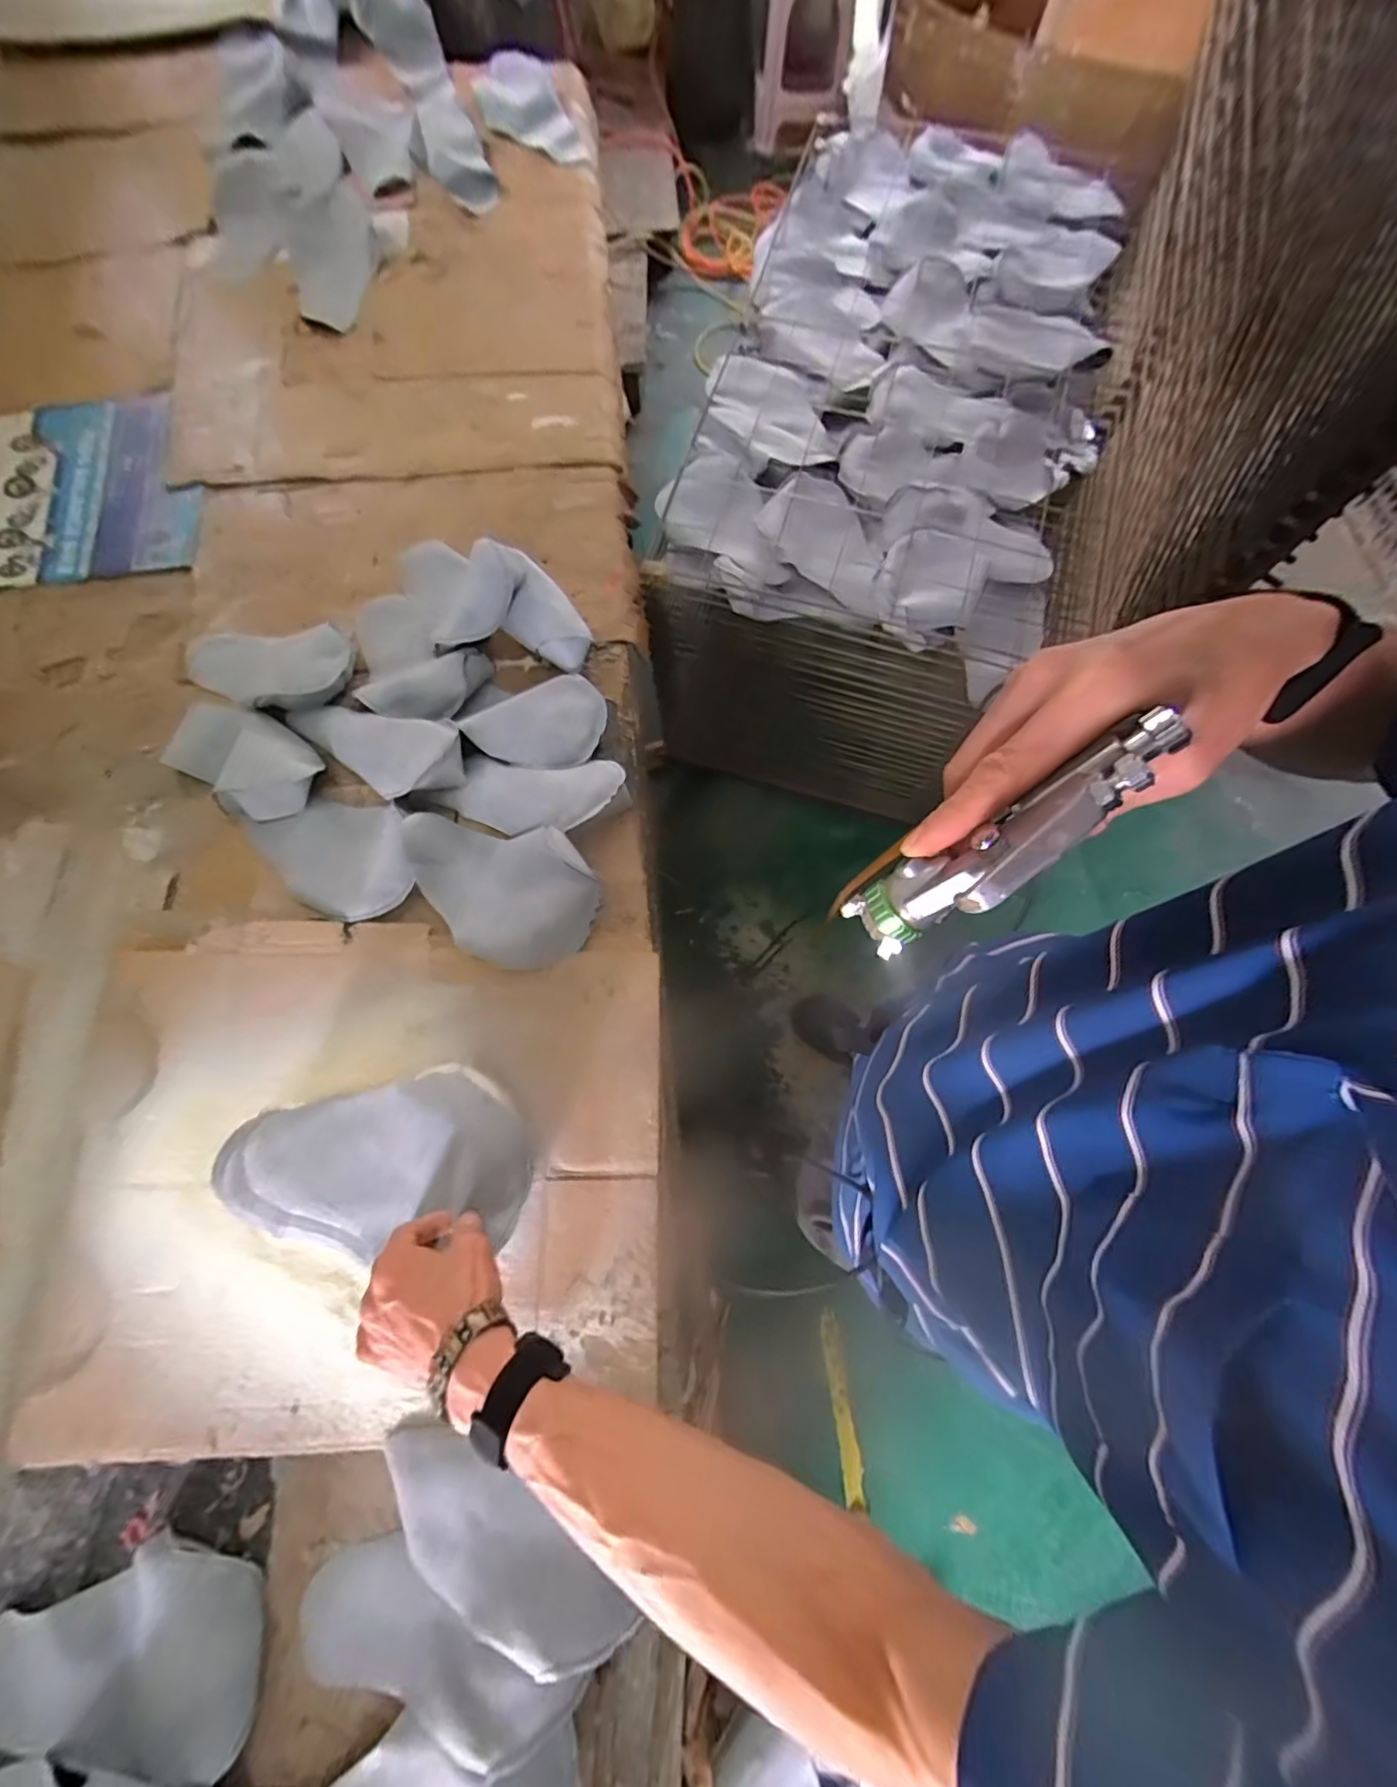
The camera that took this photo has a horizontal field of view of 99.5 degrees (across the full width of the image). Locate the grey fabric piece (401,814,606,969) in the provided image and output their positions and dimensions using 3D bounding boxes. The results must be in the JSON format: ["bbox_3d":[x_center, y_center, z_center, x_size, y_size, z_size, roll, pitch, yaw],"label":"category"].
[{"bbox_3d":[-0.233,-0.007,0.671,0.233,0.071,0.161,9,75,3],"label":"grey fabric piece"}]

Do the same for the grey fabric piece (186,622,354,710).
[{"bbox_3d":[-0.620,-0.322,0.847,0.274,0.060,0.143,14,75,20],"label":"grey fabric piece"}]

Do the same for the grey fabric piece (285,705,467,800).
[{"bbox_3d":[-0.427,-0.201,0.779,0.285,0.034,0.115,22,76,19],"label":"grey fabric piece"}]

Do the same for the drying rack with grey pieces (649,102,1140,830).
[{"bbox_3d":[0.393,-0.907,1.296,0.663,0.531,1.252,16,76,4],"label":"drying rack with grey pieces"}]

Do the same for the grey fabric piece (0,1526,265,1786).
[{"bbox_3d":[-0.505,0.650,0.501,0.247,0.032,0.129,0,75,0],"label":"grey fabric piece"}]

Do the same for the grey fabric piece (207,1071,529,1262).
[{"bbox_3d":[-0.296,0.239,0.529,0.295,0.045,0.141,-10,75,10],"label":"grey fabric piece"}]

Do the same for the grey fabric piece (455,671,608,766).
[{"bbox_3d":[-0.205,-0.219,0.775,0.172,0.027,0.113,-33,78,-8],"label":"grey fabric piece"}]

